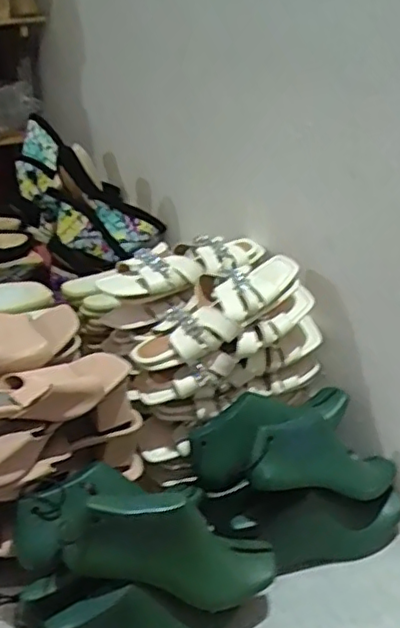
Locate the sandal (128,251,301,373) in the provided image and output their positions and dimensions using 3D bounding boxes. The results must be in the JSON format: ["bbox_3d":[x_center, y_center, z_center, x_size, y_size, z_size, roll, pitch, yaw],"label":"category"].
[{"bbox_3d":[0.021,-0.008,0.788,0.244,0.045,0.096,-34,38,-15],"label":"sandal"}]

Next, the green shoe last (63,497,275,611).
[{"bbox_3d":[-0.020,0.243,0.635,0.233,0.095,0.062,24,19,-22],"label":"green shoe last"}]

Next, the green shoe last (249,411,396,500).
[{"bbox_3d":[0.158,0.176,0.752,0.226,0.076,0.077,15,20,-25],"label":"green shoe last"}]

